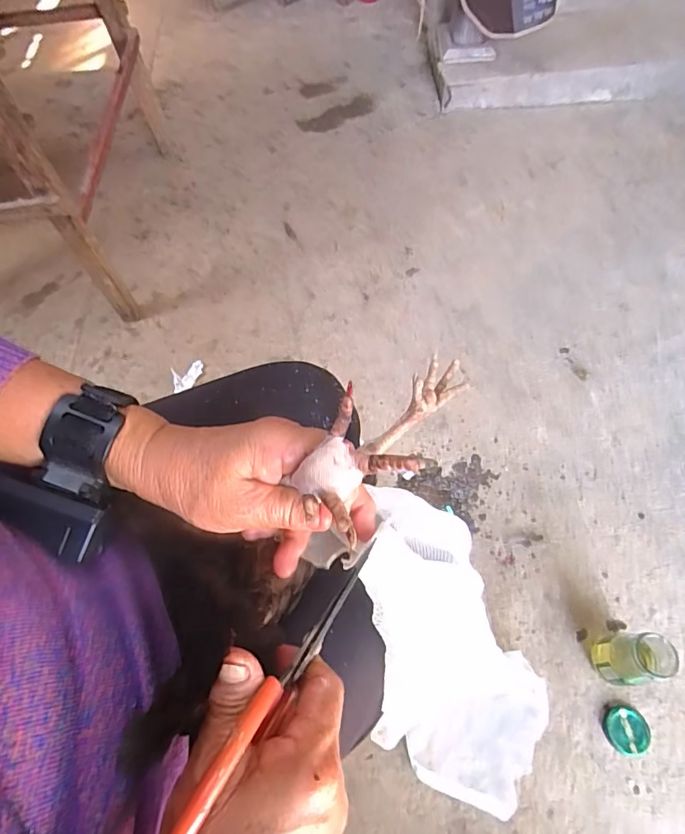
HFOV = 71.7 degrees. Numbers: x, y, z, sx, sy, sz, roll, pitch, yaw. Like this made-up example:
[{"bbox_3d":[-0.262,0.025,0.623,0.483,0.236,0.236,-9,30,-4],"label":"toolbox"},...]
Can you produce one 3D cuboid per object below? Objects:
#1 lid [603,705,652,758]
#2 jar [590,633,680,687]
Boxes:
[{"bbox_3d":[0.372,0.409,0.616,0.053,0.013,0.055,-1,63,3],"label":"lid"},{"bbox_3d":[0.370,0.312,0.608,0.060,0.115,0.061,-1,63,3],"label":"jar"}]

